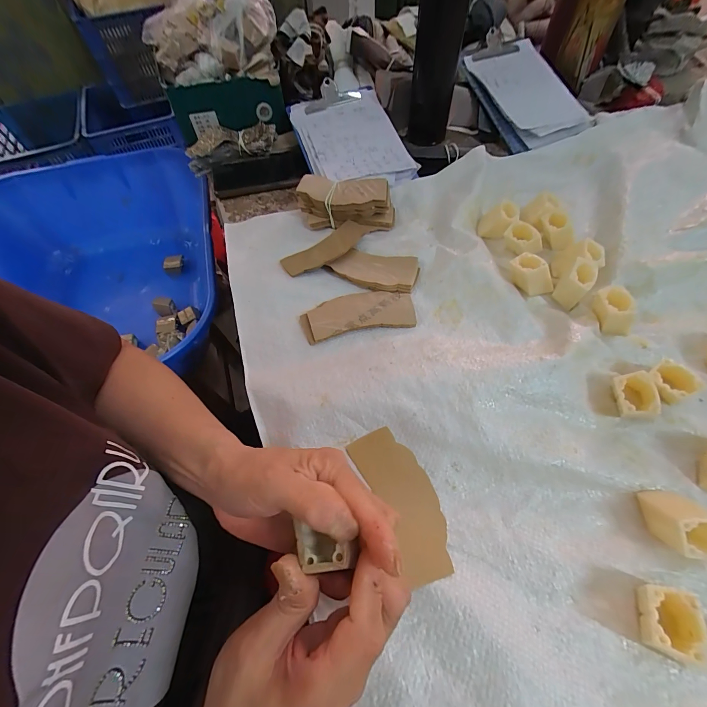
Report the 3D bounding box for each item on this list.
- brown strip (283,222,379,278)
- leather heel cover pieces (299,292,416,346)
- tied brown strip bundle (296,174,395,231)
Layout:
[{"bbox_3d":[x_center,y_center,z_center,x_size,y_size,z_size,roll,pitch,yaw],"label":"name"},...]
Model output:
[{"bbox_3d":[-0.027,-0.130,0.398,0.123,0.012,0.048,-37,63,-18],"label":"brown strip"},{"bbox_3d":[0.004,-0.045,0.351,0.118,0.007,0.052,-11,59,-4],"label":"leather heel cover pieces"},{"bbox_3d":[-0.010,-0.197,0.426,0.125,0.041,0.055,8,59,8],"label":"tied brown strip bundle"}]

